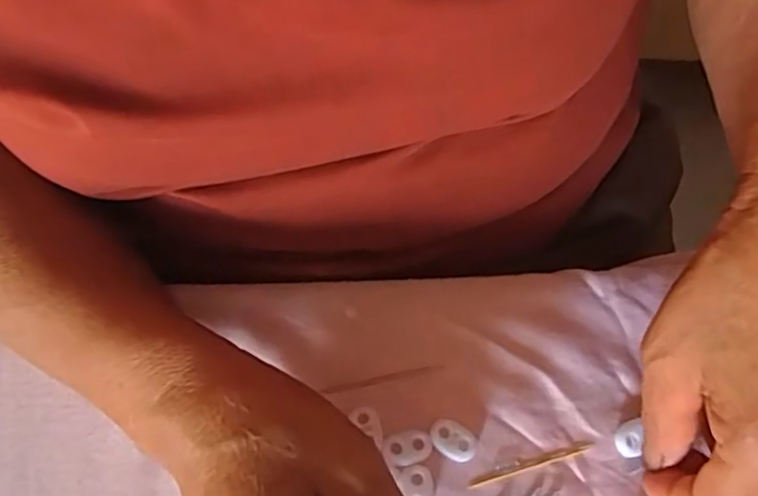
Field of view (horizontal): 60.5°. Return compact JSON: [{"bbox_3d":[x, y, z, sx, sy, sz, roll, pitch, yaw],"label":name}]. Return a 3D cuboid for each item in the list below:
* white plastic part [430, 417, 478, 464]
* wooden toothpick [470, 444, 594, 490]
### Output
[{"bbox_3d":[0.034,0.089,0.299,0.022,0.005,0.016,26,65,11],"label":"white plastic part"},{"bbox_3d":[0.070,0.099,0.297,0.060,0.004,0.004,-15,65,-9],"label":"wooden toothpick"}]

